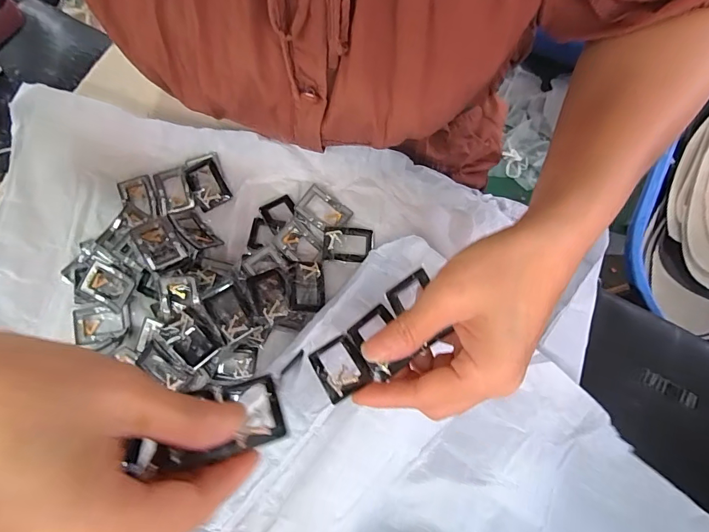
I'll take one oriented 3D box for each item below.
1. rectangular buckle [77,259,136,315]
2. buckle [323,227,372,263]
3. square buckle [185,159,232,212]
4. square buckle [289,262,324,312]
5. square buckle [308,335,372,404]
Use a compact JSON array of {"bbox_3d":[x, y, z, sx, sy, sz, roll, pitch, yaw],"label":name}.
[{"bbox_3d":[-0.192,0.017,0.312,0.042,0.011,0.032,23,92,9],"label":"rectangular buckle"},{"bbox_3d":[-0.005,-0.018,0.326,0.040,0.009,0.030,3,75,1],"label":"buckle"},{"bbox_3d":[-0.126,-0.068,0.341,0.028,0.011,0.039,-28,77,-7],"label":"square buckle"},{"bbox_3d":[-0.037,0.016,0.311,0.026,0.008,0.039,1,80,-14],"label":"square buckle"},{"bbox_3d":[-0.010,0.059,0.237,0.027,0.005,0.039,-32,40,-9],"label":"square buckle"}]

